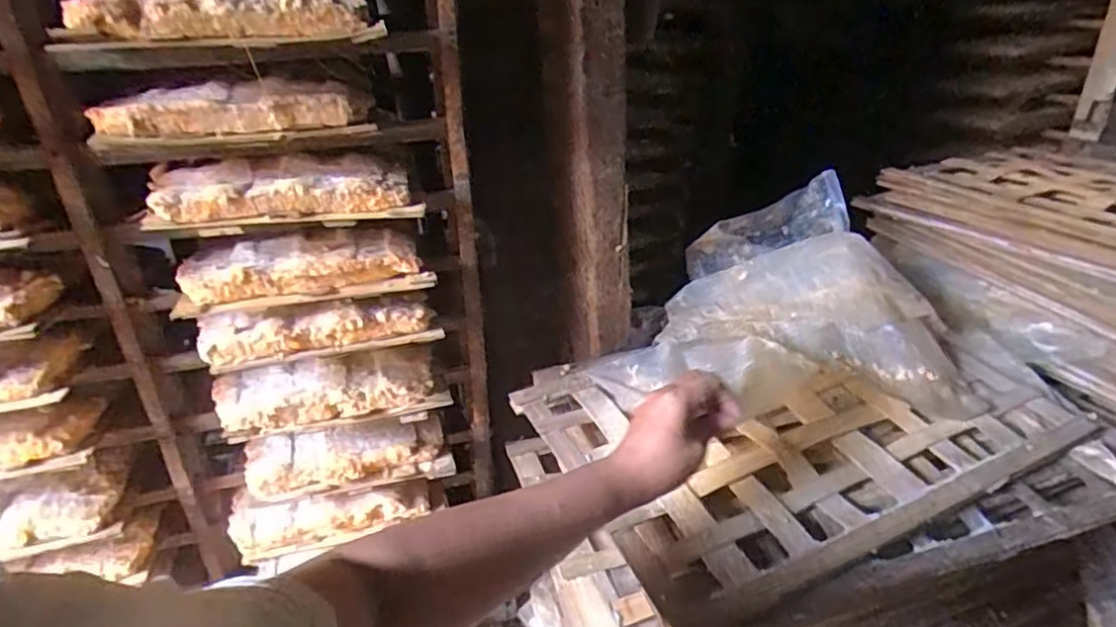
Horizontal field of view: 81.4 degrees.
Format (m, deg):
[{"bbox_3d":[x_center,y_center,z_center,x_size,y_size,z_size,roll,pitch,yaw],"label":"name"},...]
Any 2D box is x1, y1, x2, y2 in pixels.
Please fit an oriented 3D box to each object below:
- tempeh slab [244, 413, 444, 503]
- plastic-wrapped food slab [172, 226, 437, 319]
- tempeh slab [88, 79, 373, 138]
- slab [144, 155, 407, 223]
[{"bbox_3d":[-0.246,0.161,0.756,0.216,0.043,0.073,-10,27,-13],"label":"tempeh slab"},{"bbox_3d":[-0.250,-0.046,0.653,0.236,0.045,0.084,-9,27,-11],"label":"plastic-wrapped food slab"},{"bbox_3d":[-0.283,-0.184,0.579,0.208,0.040,0.091,-6,27,-6],"label":"tempeh slab"},{"bbox_3d":[-0.257,-0.117,0.607,0.225,0.043,0.079,-9,27,-10],"label":"slab"}]

